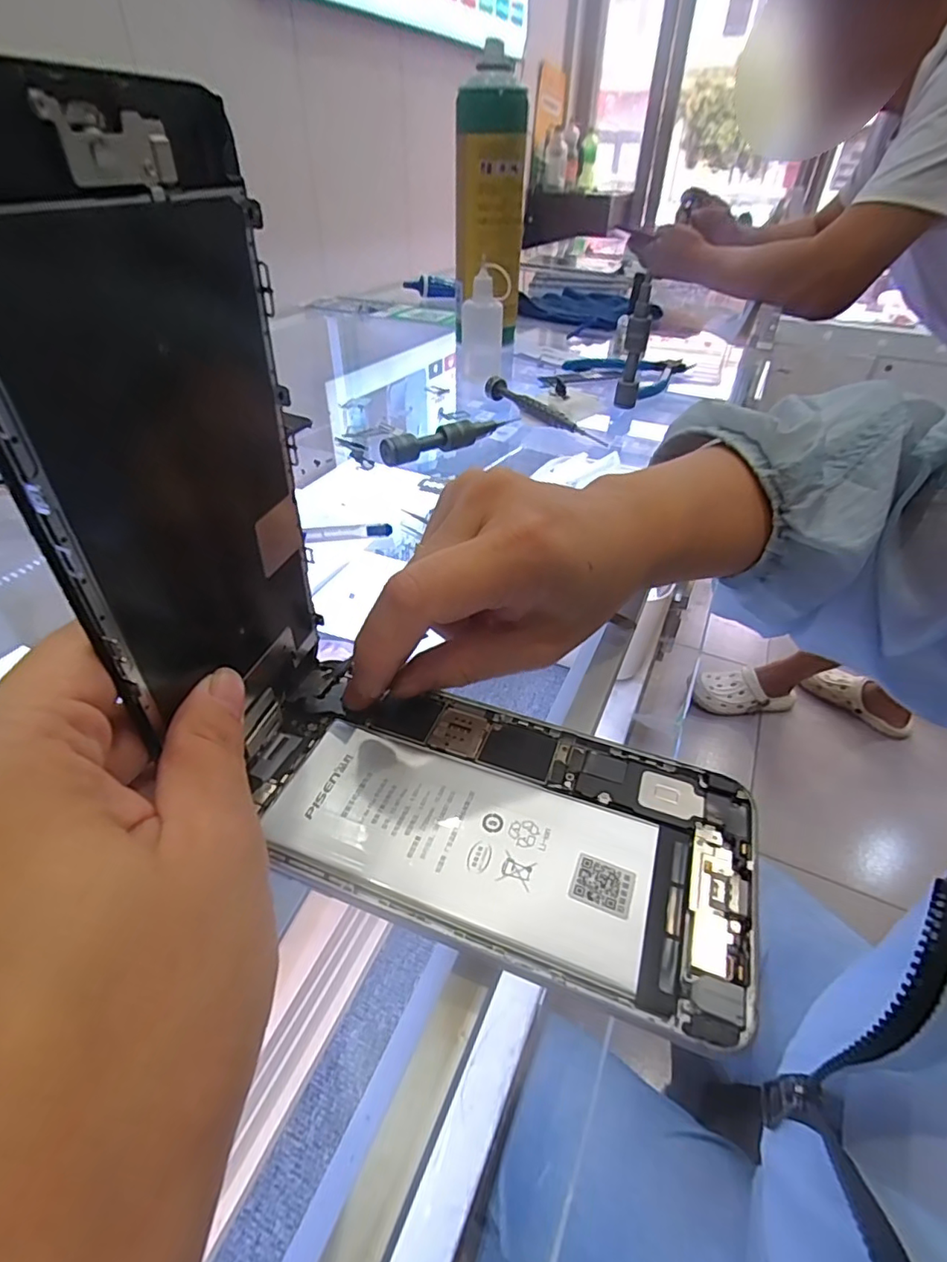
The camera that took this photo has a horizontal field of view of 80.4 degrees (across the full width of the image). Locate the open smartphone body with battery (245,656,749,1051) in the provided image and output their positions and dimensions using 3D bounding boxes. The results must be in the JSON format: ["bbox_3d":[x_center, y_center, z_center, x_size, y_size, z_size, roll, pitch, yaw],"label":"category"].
[{"bbox_3d":[0.002,0.053,0.169,0.152,0.007,0.076,15,42,15],"label":"open smartphone body with battery"}]

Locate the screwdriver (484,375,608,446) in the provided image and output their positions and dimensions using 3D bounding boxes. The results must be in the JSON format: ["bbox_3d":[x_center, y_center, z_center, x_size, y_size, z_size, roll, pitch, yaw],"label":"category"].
[{"bbox_3d":[0.053,-0.171,0.429,0.011,0.018,0.122,-28,49,-31],"label":"screwdriver"}]

